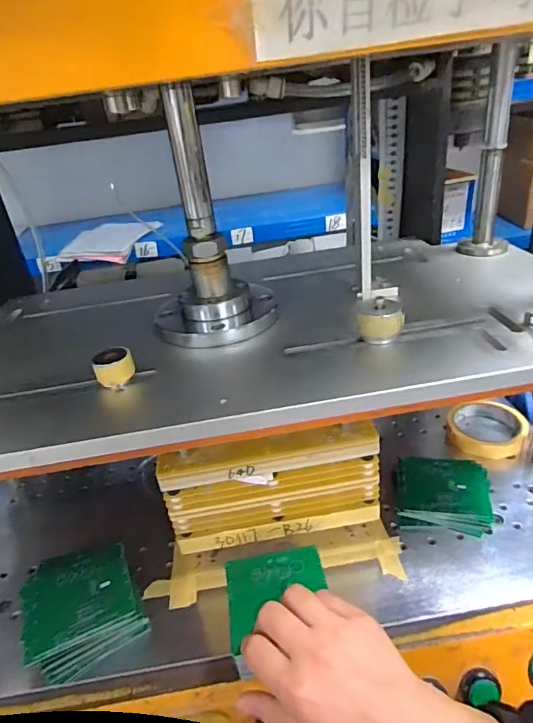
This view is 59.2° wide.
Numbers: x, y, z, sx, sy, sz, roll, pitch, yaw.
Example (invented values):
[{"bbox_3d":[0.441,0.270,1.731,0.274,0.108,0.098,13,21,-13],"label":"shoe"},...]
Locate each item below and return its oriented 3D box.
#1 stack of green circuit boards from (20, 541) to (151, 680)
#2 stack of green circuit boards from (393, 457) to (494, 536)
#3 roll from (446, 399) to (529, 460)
[{"bbox_3d":[-0.168,0.223,0.431,0.094,0.046,0.093,-21,33,-20],"label":"stack of green circuit boards"},{"bbox_3d":[0.192,0.142,0.512,0.097,0.020,0.091,1,32,15],"label":"stack of green circuit boards"},{"bbox_3d":[0.279,0.085,0.597,0.090,0.029,0.090,-6,31,4],"label":"roll"}]

